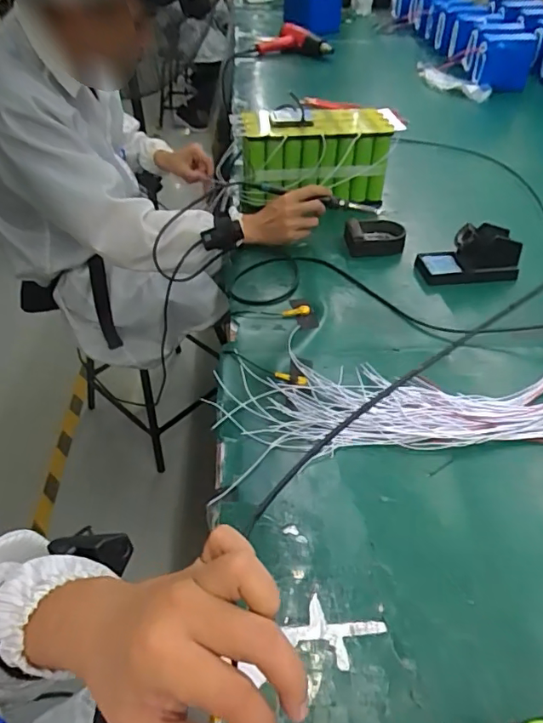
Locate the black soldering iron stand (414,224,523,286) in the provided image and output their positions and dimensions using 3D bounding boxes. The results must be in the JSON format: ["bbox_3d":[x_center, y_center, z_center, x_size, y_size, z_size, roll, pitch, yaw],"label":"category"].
[{"bbox_3d":[0.326,-0.174,0.857,0.156,0.078,0.064,-3,43,-2],"label":"black soldering iron stand"}]

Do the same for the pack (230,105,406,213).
[{"bbox_3d":[0.093,-0.416,1.054,0.325,0.163,0.133,-10,44,-9],"label":"pack"}]

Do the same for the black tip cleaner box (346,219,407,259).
[{"bbox_3d":[0.186,-0.225,0.935,0.105,0.043,0.080,-5,44,-4],"label":"black tip cleaner box"}]

